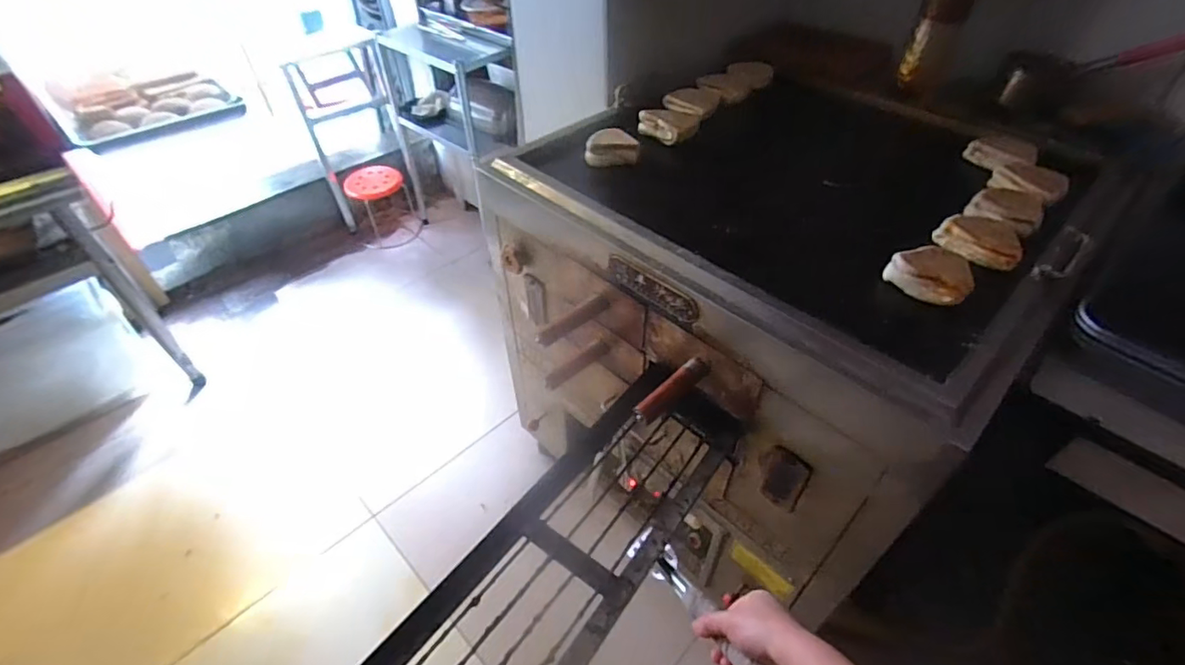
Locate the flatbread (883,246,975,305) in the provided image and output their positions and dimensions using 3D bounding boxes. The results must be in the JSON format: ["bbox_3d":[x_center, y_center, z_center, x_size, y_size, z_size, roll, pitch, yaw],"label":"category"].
[{"bbox_3d":[0.440,-0.079,0.714,0.096,0.049,0.057,29,54,24],"label":"flatbread"}]

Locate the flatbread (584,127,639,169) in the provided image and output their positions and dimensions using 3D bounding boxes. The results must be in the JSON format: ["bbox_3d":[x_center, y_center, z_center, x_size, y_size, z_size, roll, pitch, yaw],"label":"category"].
[{"bbox_3d":[0.035,-0.330,0.983,0.092,0.049,0.046,-4,48,-2],"label":"flatbread"}]

